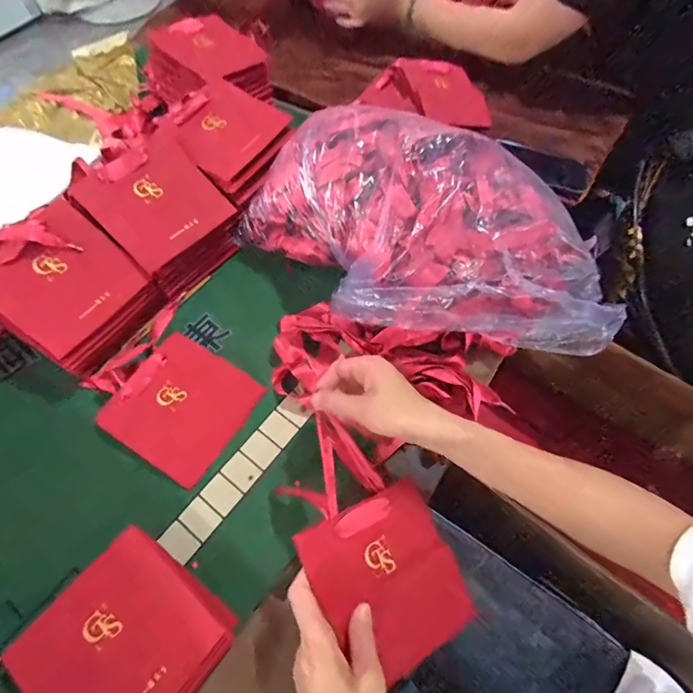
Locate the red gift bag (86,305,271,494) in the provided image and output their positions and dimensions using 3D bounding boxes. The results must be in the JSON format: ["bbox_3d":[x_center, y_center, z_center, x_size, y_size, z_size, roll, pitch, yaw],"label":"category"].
[{"bbox_3d":[-0.206,0.055,0.511,0.179,0.023,0.147,30,66,15],"label":"red gift bag"}]

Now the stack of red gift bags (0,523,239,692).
[{"bbox_3d":[-0.200,0.264,0.380,0.151,0.038,0.142,35,67,17],"label":"stack of red gift bags"}]

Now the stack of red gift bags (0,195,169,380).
[{"bbox_3d":[-0.328,-0.067,0.512,0.145,0.109,0.144,32,66,16],"label":"stack of red gift bags"}]

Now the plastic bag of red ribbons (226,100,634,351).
[{"bbox_3d":[0.086,-0.129,0.495,0.452,0.146,0.215,24,64,12],"label":"plastic bag of red ribbons"}]

